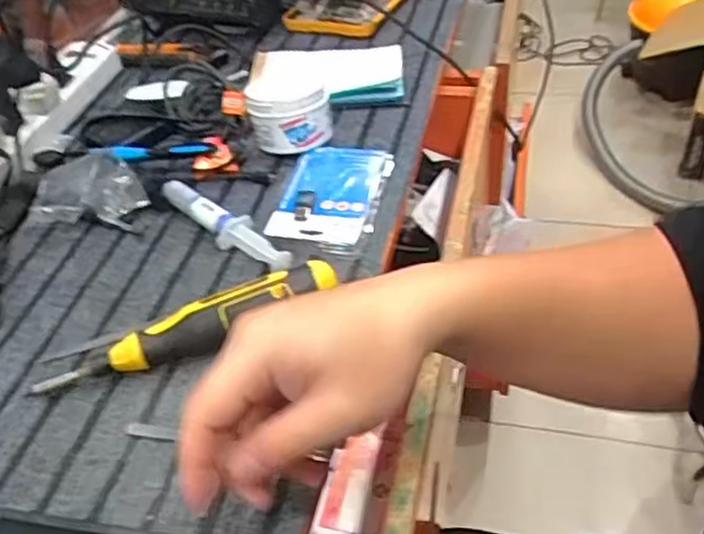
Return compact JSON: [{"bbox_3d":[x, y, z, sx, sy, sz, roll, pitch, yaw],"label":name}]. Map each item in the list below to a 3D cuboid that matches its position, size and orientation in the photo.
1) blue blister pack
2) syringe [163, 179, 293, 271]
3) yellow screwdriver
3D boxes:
[{"bbox_3d":[-0.018,-0.067,0.616,0.088,0.016,0.126,4,44,13],"label":"blue blister pack"},{"bbox_3d":[-0.110,-0.038,0.592,0.029,0.022,0.159,-34,49,-25],"label":"syringe"},{"bbox_3d":[-0.115,0.045,0.494,0.211,0.036,0.025,-18,44,-11],"label":"yellow screwdriver"}]

